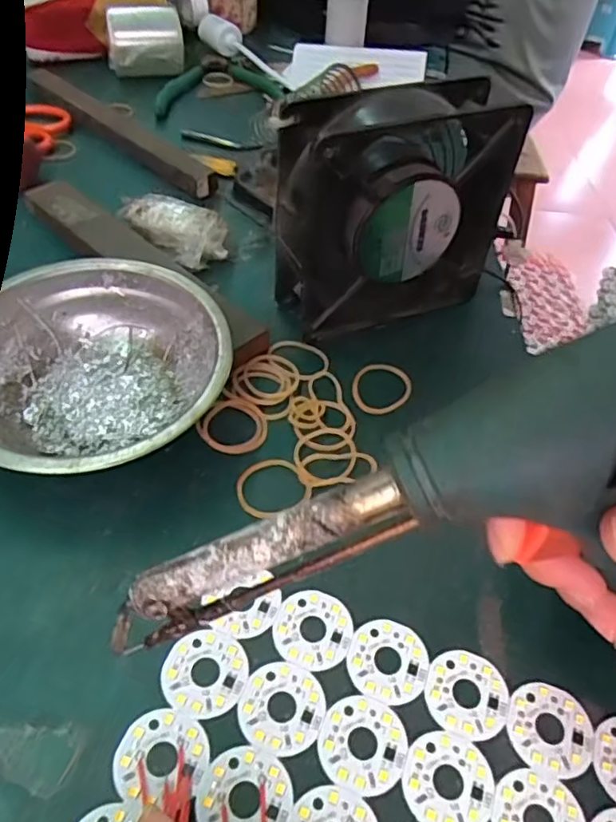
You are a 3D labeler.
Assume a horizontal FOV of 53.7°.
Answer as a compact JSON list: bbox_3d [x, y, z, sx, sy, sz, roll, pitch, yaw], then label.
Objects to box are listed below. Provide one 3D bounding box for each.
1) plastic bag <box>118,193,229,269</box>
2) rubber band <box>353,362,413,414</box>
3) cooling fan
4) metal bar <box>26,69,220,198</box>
[{"bbox_3d":[-0.084,-0.117,0.387,0.066,0.028,0.033,33,54,21],"label":"plastic bag"},{"bbox_3d":[0.040,-0.013,0.327,0.031,0.004,0.035,11,49,4],"label":"rubber band"},{"bbox_3d":[0.044,-0.106,0.329,0.118,0.119,0.044,-17,53,-20],"label":"cooling fan"},{"bbox_3d":[-0.154,-0.224,0.474,0.228,0.015,0.024,39,56,24],"label":"metal bar"}]

